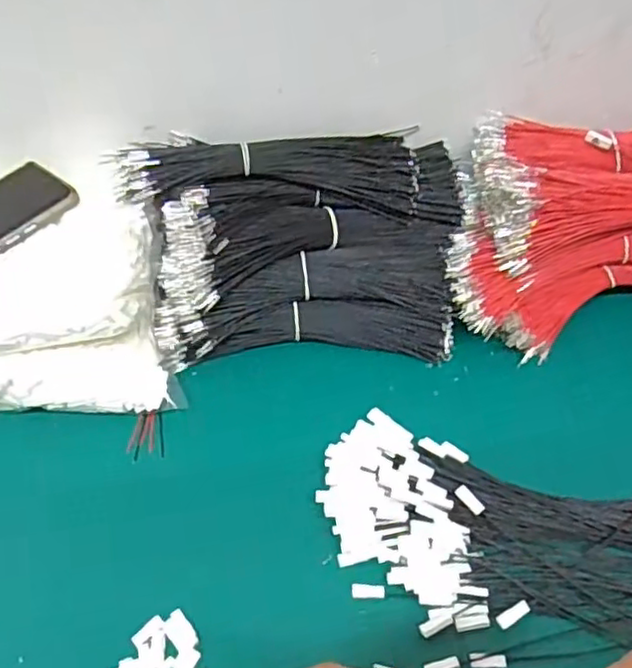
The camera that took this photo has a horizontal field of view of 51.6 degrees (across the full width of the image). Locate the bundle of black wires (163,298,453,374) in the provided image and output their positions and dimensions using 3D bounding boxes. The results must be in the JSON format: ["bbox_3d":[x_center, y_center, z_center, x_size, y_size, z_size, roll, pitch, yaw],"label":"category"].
[{"bbox_3d":[-0.005,0.001,0.509,0.215,0.039,0.036,-3,51,2],"label":"bundle of black wires"}]

